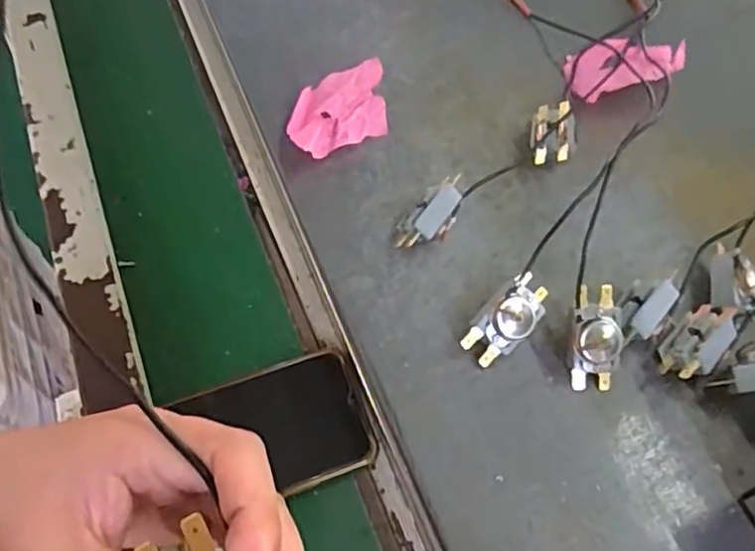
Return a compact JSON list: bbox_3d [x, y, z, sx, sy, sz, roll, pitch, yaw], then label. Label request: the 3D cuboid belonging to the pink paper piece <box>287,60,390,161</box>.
[{"bbox_3d":[-0.027,-0.119,0.479,0.085,0.018,0.061,-29,64,-15],"label":"pink paper piece"}]

